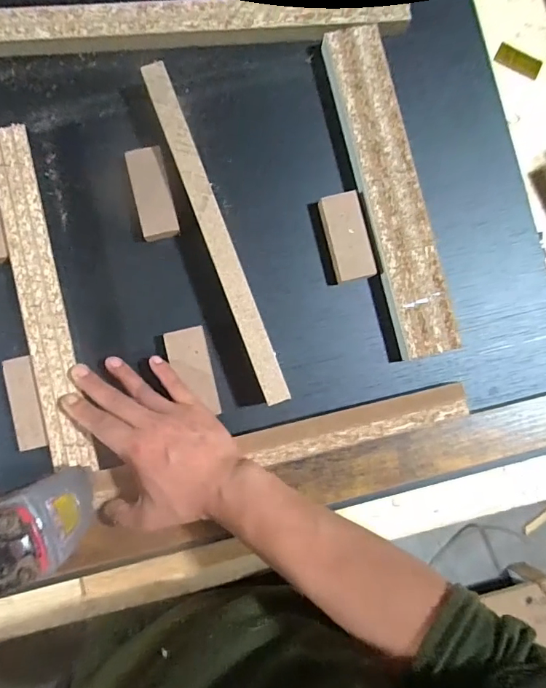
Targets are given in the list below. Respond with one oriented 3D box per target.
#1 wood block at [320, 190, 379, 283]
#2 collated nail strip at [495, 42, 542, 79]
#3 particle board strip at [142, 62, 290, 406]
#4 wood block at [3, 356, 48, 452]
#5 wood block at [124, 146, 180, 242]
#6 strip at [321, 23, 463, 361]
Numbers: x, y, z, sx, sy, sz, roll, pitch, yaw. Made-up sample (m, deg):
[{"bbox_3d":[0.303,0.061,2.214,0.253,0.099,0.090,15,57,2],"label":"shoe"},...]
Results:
[{"bbox_3d":[0.068,-0.097,0.417,0.037,0.020,0.078,-14,87,-2],"label":"wood block"},{"bbox_3d":[0.249,-0.287,0.460,0.047,0.004,0.019,27,93,1],"label":"collated nail strip"},{"bbox_3d":[-0.049,-0.097,0.405,0.022,0.043,0.309,-20,88,-3],"label":"particle board strip"},{"bbox_3d":[-0.213,0.052,0.397,0.026,0.018,0.077,-12,87,-2],"label":"wood block"},{"bbox_3d":[-0.108,-0.136,0.413,0.032,0.016,0.081,-14,87,-2],"label":"wood block"},{"bbox_3d":[0.108,-0.141,0.426,0.055,0.024,0.307,-13,87,-2],"label":"strip"}]

